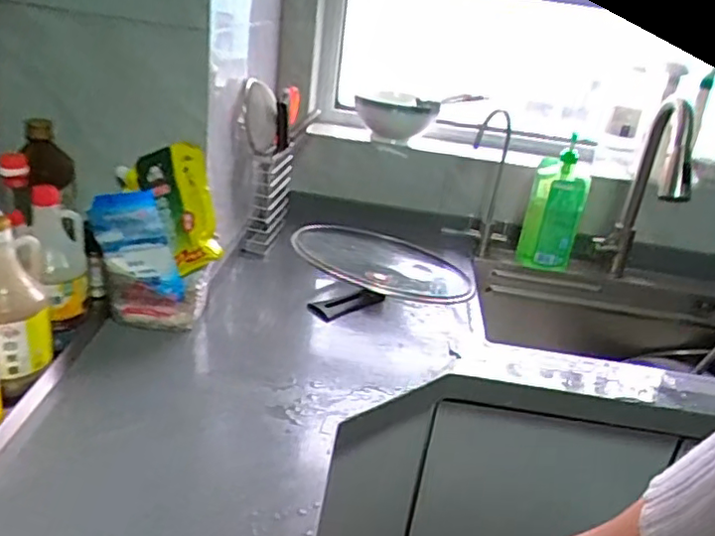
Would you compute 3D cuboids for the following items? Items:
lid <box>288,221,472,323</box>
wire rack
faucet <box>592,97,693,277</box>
[{"bbox_3d":[0.044,0.008,1.107,0.316,0.096,0.319,6,24,-3],"label":"lid"},{"bbox_3d":[-0.173,-0.134,1.212,0.069,0.186,0.144,7,24,-1],"label":"wire rack"},{"bbox_3d":[0.548,-0.133,1.188,0.105,0.356,0.234,15,25,17],"label":"faucet"}]

